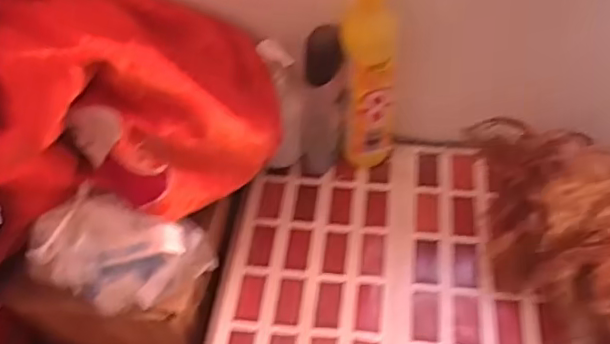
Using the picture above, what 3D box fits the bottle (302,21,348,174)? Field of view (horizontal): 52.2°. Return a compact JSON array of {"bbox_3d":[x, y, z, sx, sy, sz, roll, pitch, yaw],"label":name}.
[{"bbox_3d":[0.018,-0.073,0.668,0.047,0.172,0.046,-1,49,0],"label":"bottle"}]

